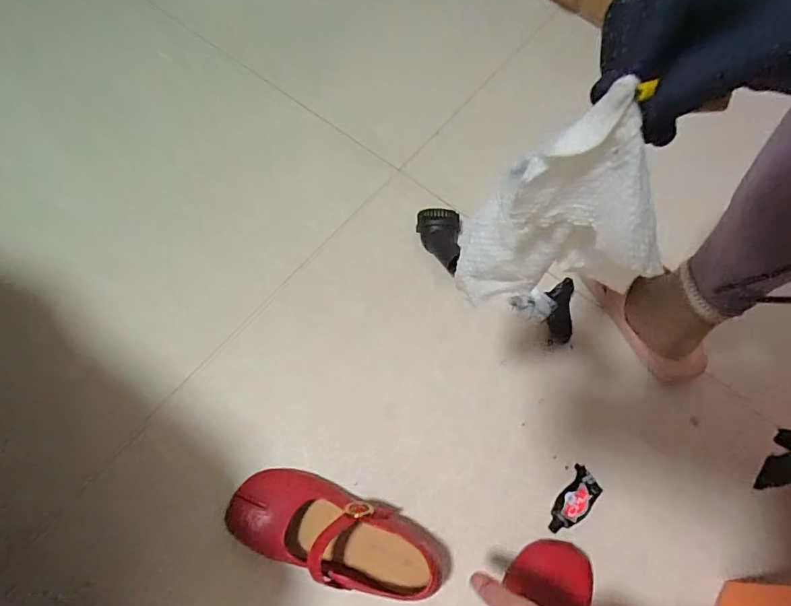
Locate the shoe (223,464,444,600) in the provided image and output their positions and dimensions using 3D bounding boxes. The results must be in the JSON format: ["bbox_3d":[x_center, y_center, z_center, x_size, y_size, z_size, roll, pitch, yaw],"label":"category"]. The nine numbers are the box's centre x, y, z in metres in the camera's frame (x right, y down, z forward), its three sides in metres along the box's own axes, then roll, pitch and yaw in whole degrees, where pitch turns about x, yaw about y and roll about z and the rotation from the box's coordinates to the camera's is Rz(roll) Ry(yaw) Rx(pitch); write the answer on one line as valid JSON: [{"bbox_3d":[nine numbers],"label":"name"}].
[{"bbox_3d":[-0.075,0.255,0.530,0.221,0.086,0.092,18,66,5],"label":"shoe"}]

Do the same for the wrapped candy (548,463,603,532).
[{"bbox_3d":[0.222,0.247,0.581,0.038,0.017,0.088,38,72,11],"label":"wrapped candy"}]

